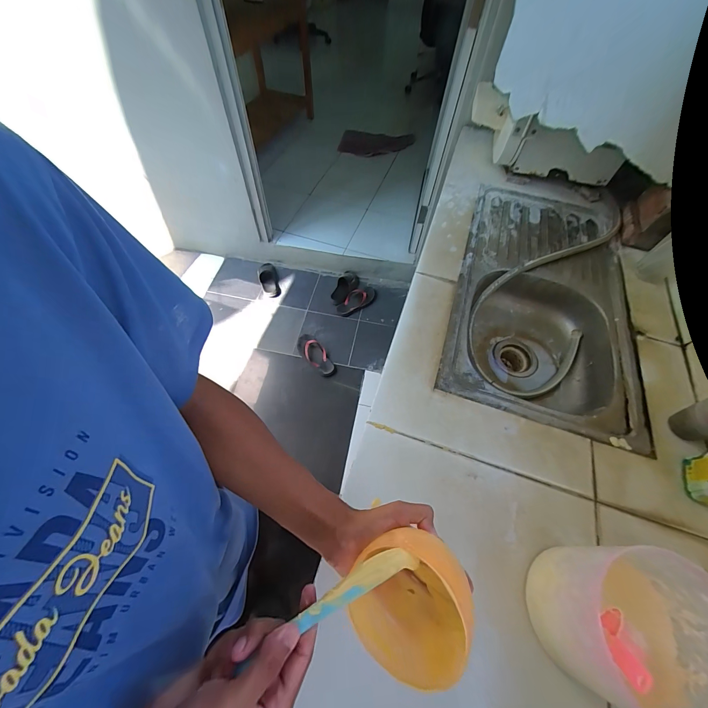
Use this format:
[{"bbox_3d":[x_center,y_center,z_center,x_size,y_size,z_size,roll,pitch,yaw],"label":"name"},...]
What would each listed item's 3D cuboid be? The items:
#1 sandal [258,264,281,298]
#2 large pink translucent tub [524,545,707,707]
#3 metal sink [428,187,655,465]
[{"bbox_3d":[-0.500,-0.444,1.805,0.114,0.055,0.262,-15,61,-11],"label":"sandal"},{"bbox_3d":[0.323,0.324,0.371,0.160,0.151,0.156,1,59,-2],"label":"large pink translucent tub"},{"bbox_3d":[0.473,-0.163,0.824,0.407,0.142,0.793,17,60,7],"label":"metal sink"}]

